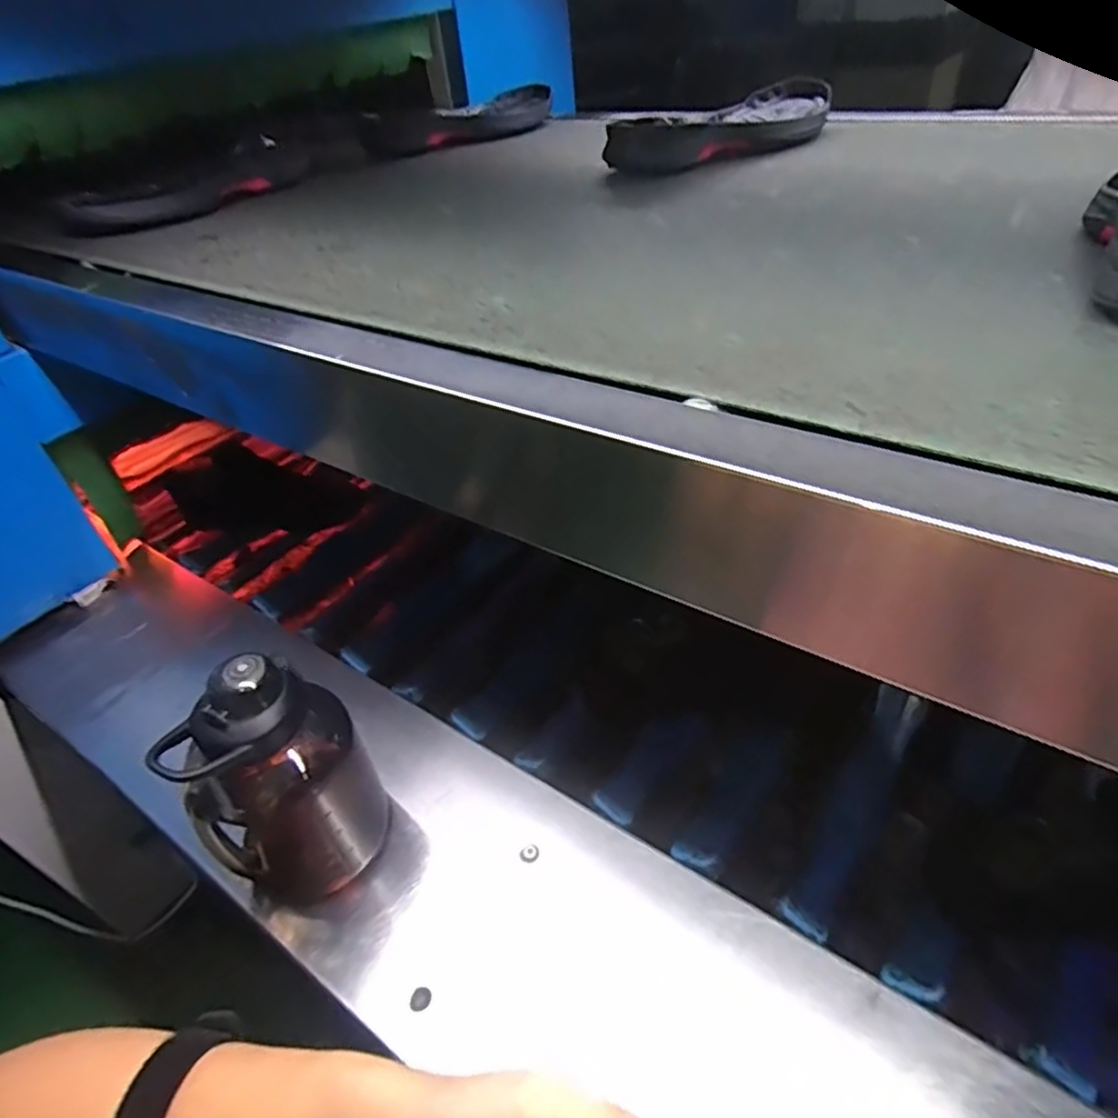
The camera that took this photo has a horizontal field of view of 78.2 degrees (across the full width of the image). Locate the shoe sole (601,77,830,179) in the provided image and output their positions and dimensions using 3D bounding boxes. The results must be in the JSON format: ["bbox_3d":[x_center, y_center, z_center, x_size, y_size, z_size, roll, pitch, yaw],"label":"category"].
[{"bbox_3d":[0.189,-0.488,0.781,0.300,0.048,0.125,-25,40,-19],"label":"shoe sole"}]

